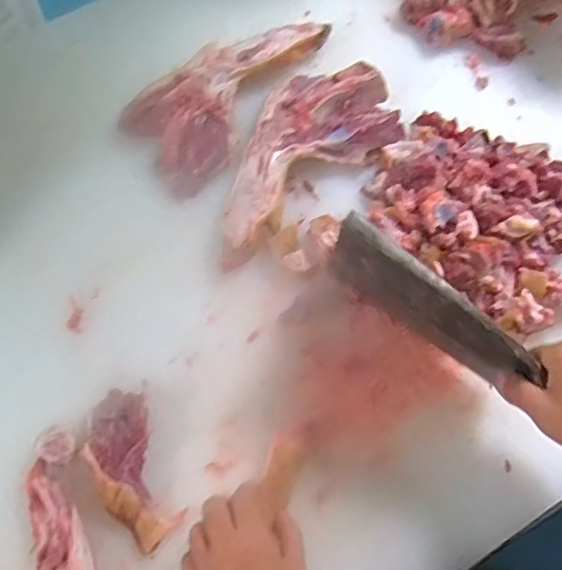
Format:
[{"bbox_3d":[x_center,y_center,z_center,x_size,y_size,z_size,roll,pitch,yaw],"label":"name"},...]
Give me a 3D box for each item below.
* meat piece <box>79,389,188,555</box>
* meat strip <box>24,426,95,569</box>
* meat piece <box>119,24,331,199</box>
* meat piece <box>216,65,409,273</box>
[{"bbox_3d":[-0.139,0.170,0.559,0.067,0.032,0.139,-27,72,-11],"label":"meat piece"},{"bbox_3d":[-0.198,0.220,0.532,0.048,0.029,0.179,-15,70,-7],"label":"meat strip"},{"bbox_3d":[-0.071,-0.233,0.711,0.121,0.034,0.266,35,72,11],"label":"meat piece"},{"bbox_3d":[0.006,-0.152,0.672,0.272,0.038,0.141,-40,75,-15],"label":"meat piece"}]

